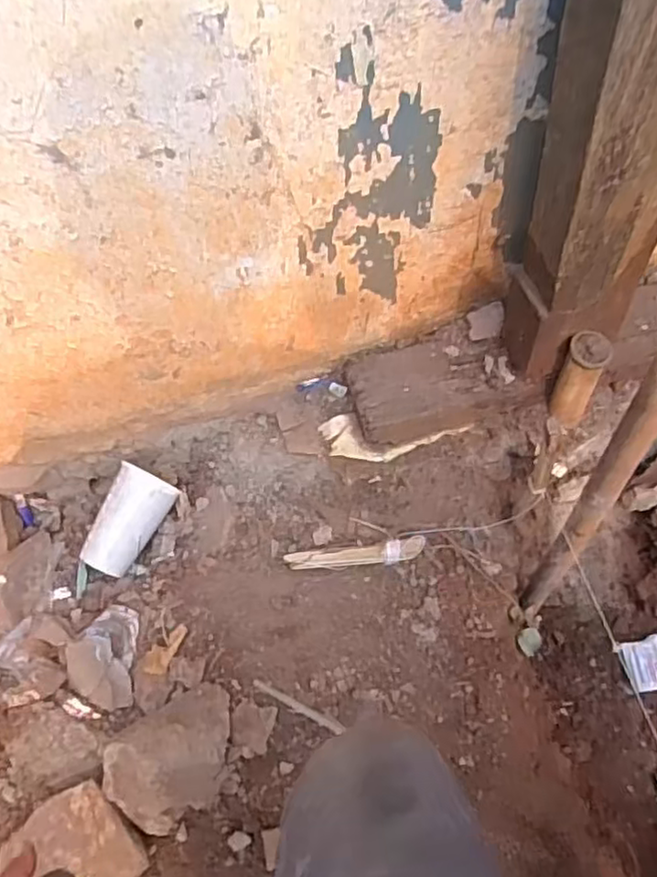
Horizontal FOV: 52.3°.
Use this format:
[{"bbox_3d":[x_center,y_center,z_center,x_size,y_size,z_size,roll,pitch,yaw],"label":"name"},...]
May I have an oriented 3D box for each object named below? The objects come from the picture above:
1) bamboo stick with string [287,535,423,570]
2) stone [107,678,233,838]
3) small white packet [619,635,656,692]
[{"bbox_3d":[0.033,0.143,0.811,0.166,0.032,0.029,-6,59,1],"label":"bamboo stick with string"},{"bbox_3d":[-0.159,0.332,0.698,0.142,0.074,0.104,-38,64,-17],"label":"stone"},{"bbox_3d":[0.468,0.332,0.982,0.059,0.012,0.073,-25,62,28],"label":"small white packet"}]

